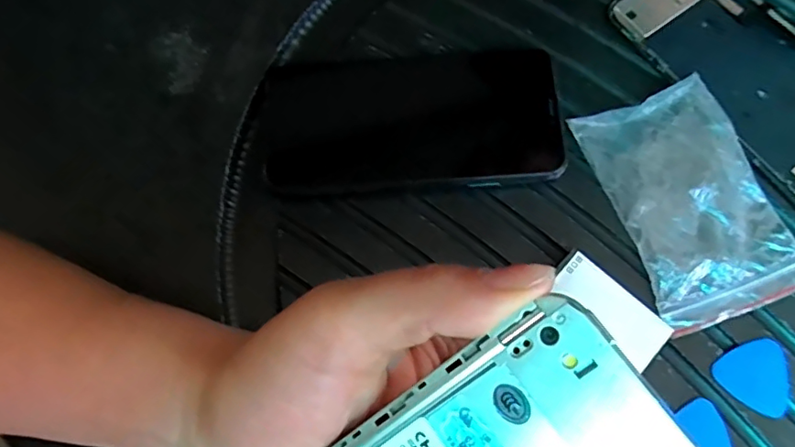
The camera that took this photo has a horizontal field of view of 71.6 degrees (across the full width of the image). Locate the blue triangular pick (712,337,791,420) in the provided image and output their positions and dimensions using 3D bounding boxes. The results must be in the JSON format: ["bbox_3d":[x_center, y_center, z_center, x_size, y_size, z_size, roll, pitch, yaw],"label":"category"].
[{"bbox_3d":[0.155,0.064,0.233,0.029,0.004,0.030,-39,76,-10],"label":"blue triangular pick"}]

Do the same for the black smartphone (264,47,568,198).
[{"bbox_3d":[0.006,-0.051,0.272,0.142,0.008,0.072,-3,73,1],"label":"black smartphone"}]

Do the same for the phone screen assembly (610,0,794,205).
[{"bbox_3d":[0.180,-0.075,0.275,0.075,0.004,0.147,-37,75,-9],"label":"phone screen assembly"}]

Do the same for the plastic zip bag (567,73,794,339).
[{"bbox_3d":[0.134,-0.011,0.249,0.067,0.017,0.106,-20,73,-4],"label":"plastic zip bag"}]

